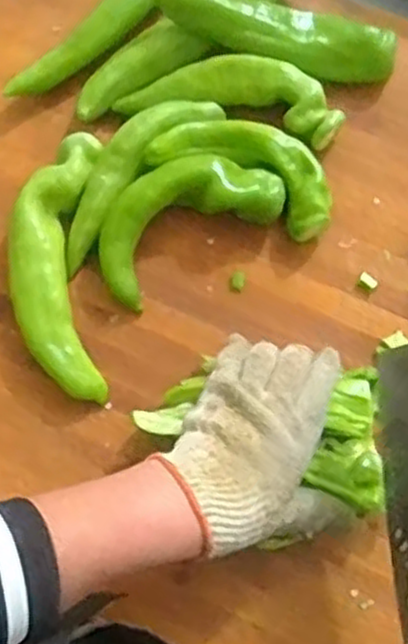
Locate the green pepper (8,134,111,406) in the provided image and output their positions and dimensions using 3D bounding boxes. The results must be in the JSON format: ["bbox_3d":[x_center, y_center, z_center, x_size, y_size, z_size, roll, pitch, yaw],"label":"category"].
[{"bbox_3d":[-0.108,-0.042,0.567,0.068,0.037,0.198,-3,74,1],"label":"green pepper"}]

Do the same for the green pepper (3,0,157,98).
[{"bbox_3d":[-0.076,-0.248,0.630,0.039,0.026,0.202,40,78,12],"label":"green pepper"}]

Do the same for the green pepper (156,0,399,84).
[{"bbox_3d":[0.057,-0.228,0.612,0.190,0.038,0.044,13,111,-4],"label":"green pepper"}]

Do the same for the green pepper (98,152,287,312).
[{"bbox_3d":[-0.016,-0.078,0.571,0.141,0.040,0.070,-31,75,-7],"label":"green pepper"}]

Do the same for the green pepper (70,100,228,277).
[{"bbox_3d":[-0.057,-0.115,0.584,0.045,0.034,0.170,40,79,12],"label":"green pepper"}]

